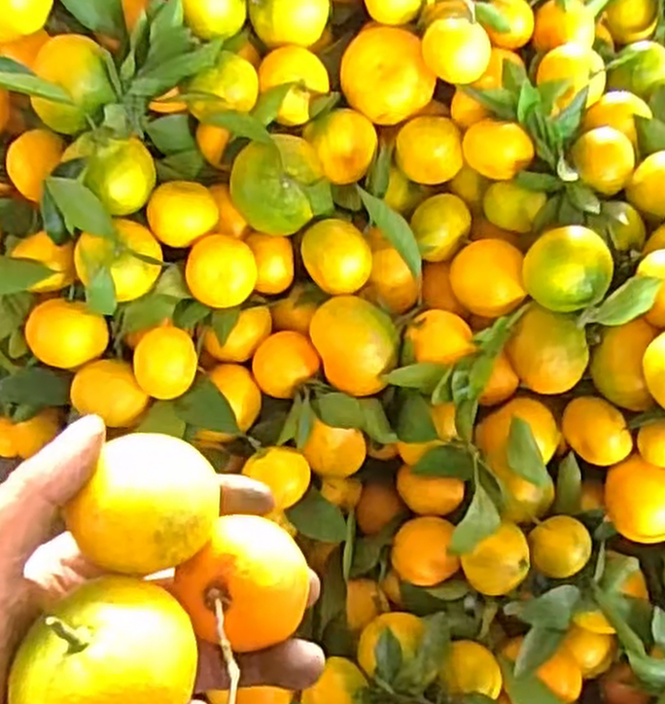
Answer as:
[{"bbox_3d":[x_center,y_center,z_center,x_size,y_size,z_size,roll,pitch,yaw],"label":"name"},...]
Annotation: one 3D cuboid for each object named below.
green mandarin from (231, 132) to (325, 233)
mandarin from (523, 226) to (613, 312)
[{"bbox_3d":[-0.043,-0.133,0.602,0.068,0.057,0.068,1,65,-2],"label":"green mandarin"},{"bbox_3d":[0.174,-0.059,0.595,0.066,0.063,0.049,30,67,12],"label":"mandarin"}]

